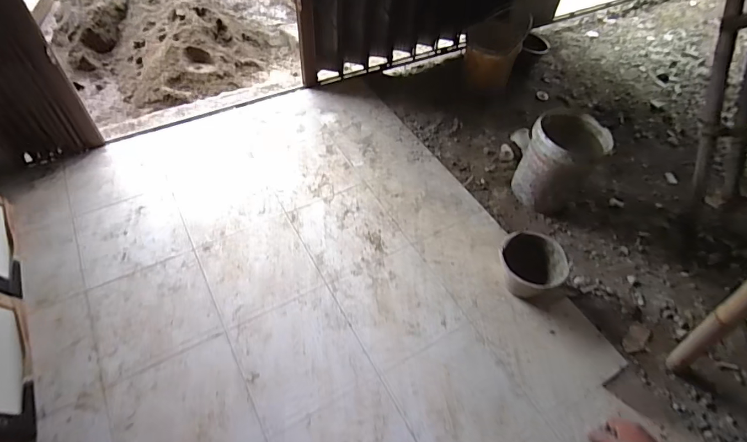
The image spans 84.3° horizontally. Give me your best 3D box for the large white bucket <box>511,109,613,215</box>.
[{"bbox_3d":[0.791,-0.267,1.747,0.281,0.359,0.298,2,52,-2],"label":"large white bucket"}]

